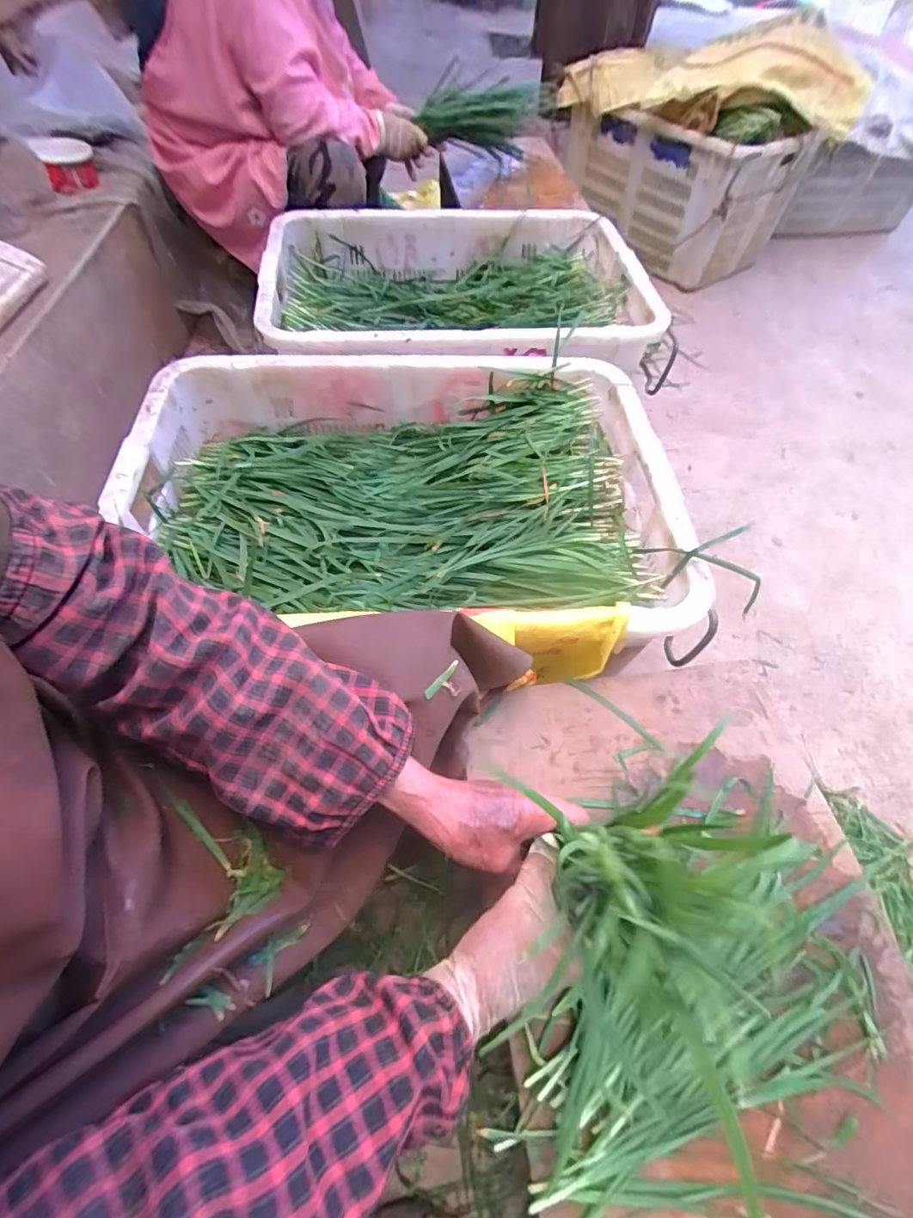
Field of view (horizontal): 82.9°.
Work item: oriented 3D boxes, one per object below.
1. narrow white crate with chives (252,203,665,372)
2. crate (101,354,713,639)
[{"bbox_3d":[0.014,-0.607,0.981,0.696,0.145,0.492,-7,59,-7],"label":"narrow white crate with chives"},{"bbox_3d":[-0.063,-0.159,0.672,0.660,0.129,0.454,-2,58,-3],"label":"crate"}]

